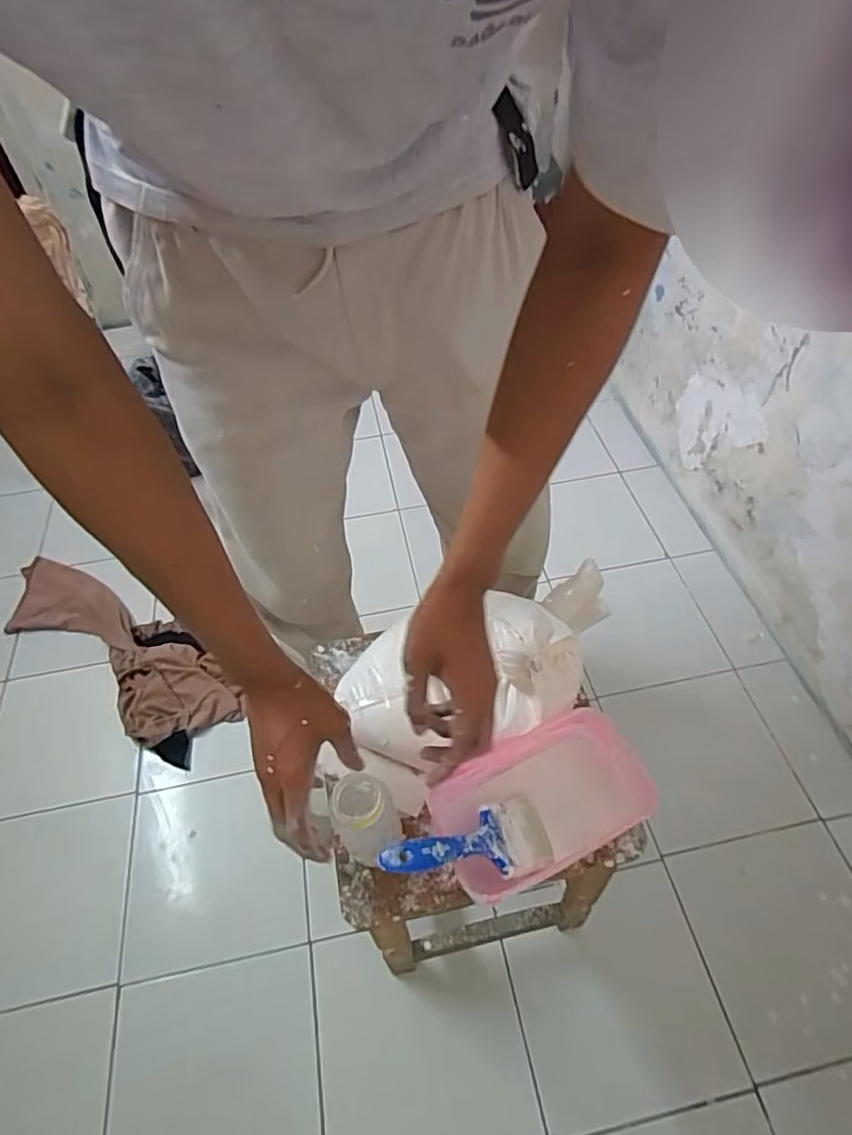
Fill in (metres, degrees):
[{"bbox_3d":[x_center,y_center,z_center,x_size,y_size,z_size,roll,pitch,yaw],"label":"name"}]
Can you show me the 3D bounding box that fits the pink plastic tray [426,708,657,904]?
[{"bbox_3d":[0.103,0.218,0.547,0.186,0.066,0.114,-22,55,-15],"label":"pink plastic tray"}]

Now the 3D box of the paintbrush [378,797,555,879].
[{"bbox_3d":[0.038,0.234,0.496,0.185,0.011,0.061,10,43,-39],"label":"paintbrush"}]

